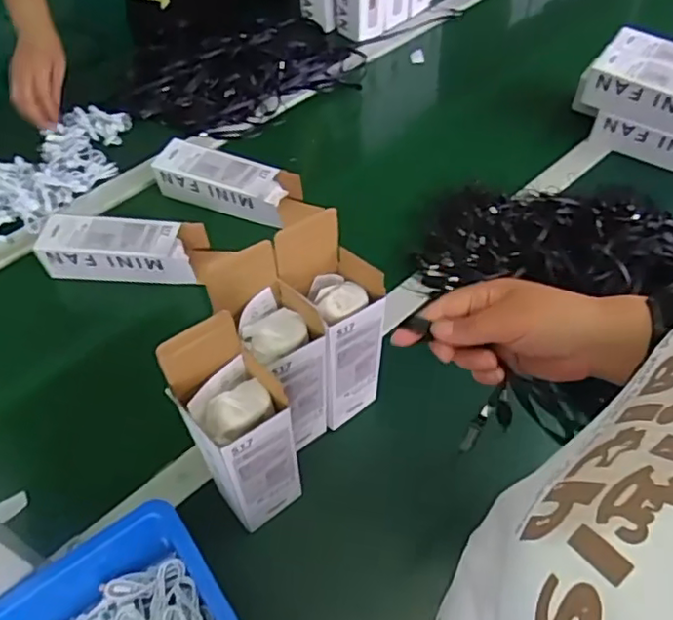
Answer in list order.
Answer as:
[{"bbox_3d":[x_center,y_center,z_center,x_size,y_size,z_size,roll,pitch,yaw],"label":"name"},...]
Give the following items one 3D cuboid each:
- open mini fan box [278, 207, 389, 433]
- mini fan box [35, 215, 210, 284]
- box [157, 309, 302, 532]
[{"bbox_3d":[0.001,0.018,0.589,0.072,0.236,0.069,-32,57,-21],"label":"open mini fan box"},{"bbox_3d":[-0.275,-0.081,0.797,0.195,0.054,0.067,1,52,3],"label":"mini fan box"},{"bbox_3d":[-0.079,0.104,0.521,0.076,0.226,0.064,-30,57,-20],"label":"box"}]

